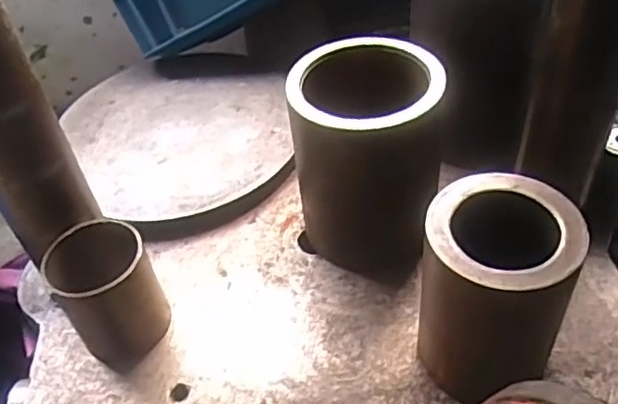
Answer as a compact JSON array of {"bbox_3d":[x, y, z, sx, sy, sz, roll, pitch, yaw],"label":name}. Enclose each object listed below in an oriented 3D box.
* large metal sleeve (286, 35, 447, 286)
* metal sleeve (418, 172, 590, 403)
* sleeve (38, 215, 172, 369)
[{"bbox_3d":[0.047,-0.034,0.484,0.106,0.154,0.109,9,48,16],"label":"large metal sleeve"},{"bbox_3d":[0.118,0.056,0.390,0.097,0.115,0.093,9,48,16],"label":"metal sleeve"},{"bbox_3d":[-0.148,0.067,0.464,0.069,0.094,0.069,-27,48,-19],"label":"sleeve"}]

